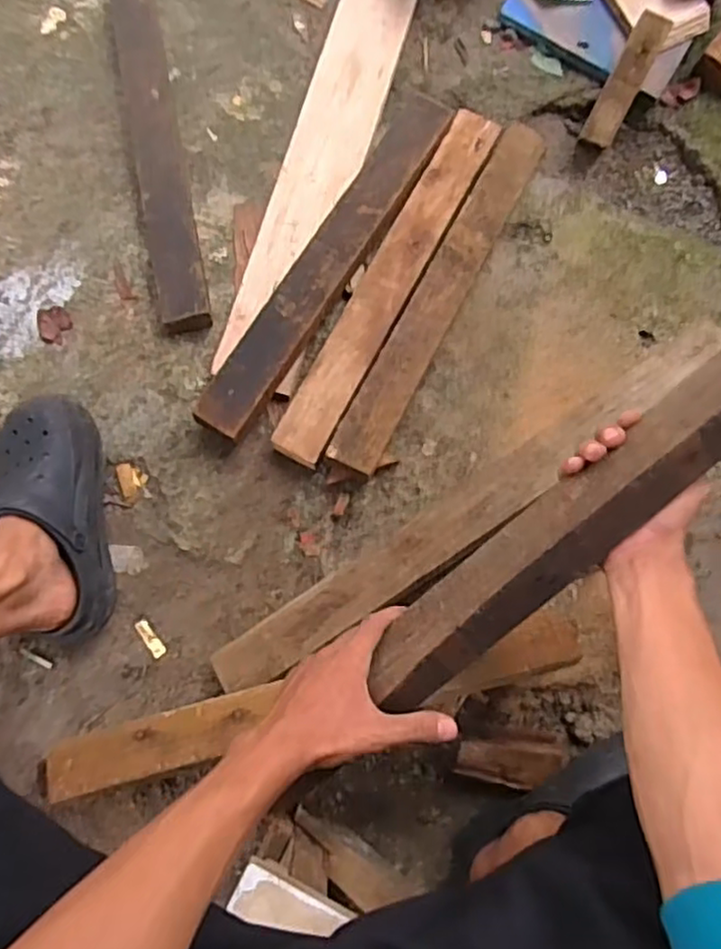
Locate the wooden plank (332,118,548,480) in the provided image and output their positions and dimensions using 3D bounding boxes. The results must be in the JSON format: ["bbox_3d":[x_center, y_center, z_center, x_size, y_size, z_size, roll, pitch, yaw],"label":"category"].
[{"bbox_3d":[0.103,-0.226,0.808,0.056,0.018,0.505,29,77,-2],"label":"wooden plank"}]

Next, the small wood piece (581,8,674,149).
[{"bbox_3d":[0.345,-0.513,0.871,0.041,0.029,0.154,28,121,5],"label":"small wood piece"}]

